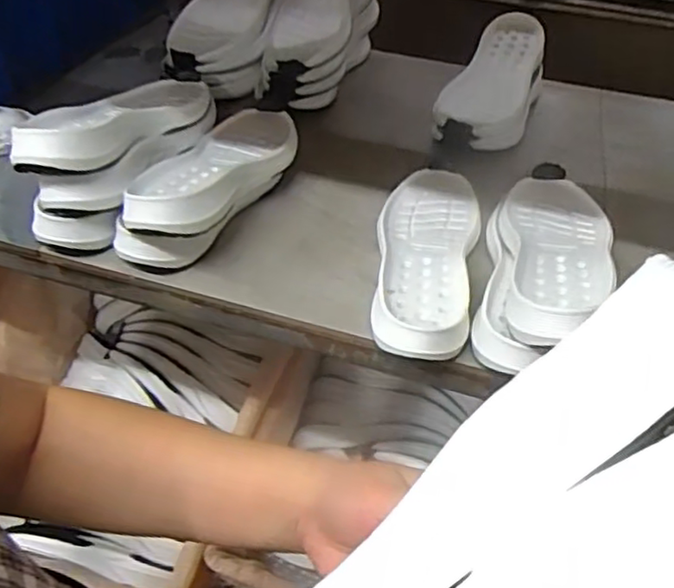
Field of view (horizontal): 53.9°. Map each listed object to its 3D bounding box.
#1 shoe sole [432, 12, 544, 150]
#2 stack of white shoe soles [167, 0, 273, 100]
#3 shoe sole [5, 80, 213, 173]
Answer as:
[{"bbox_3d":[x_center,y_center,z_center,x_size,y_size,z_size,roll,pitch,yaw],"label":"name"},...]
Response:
[{"bbox_3d":[0.215,-0.293,0.909,0.117,0.071,0.285,15,45,14],"label":"shoe sole"},{"bbox_3d":[-0.145,-0.424,0.951,0.132,0.070,0.308,11,70,10],"label":"stack of white shoe soles"},{"bbox_3d":[-0.234,-0.190,0.721,0.111,0.041,0.301,11,30,10],"label":"shoe sole"}]

